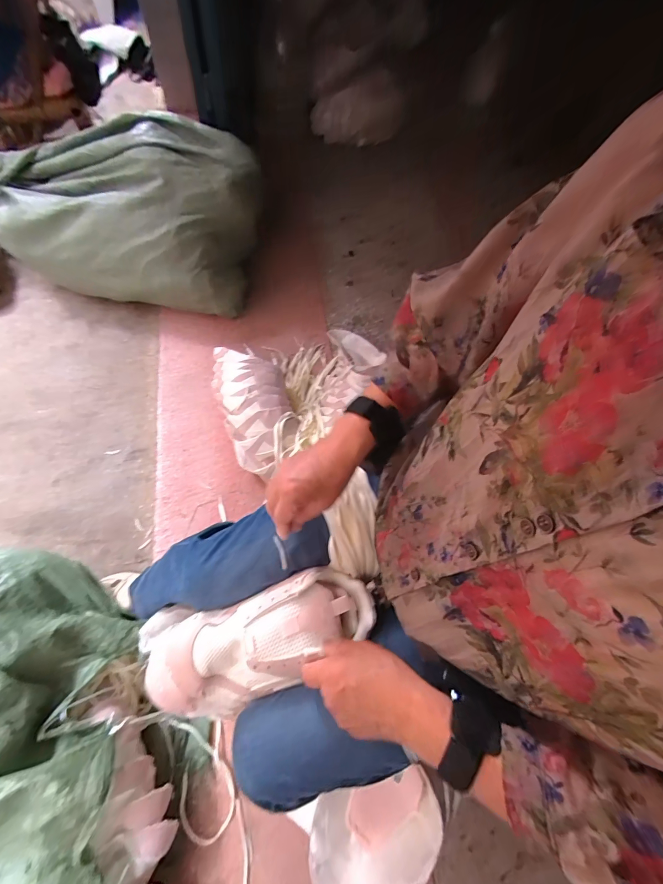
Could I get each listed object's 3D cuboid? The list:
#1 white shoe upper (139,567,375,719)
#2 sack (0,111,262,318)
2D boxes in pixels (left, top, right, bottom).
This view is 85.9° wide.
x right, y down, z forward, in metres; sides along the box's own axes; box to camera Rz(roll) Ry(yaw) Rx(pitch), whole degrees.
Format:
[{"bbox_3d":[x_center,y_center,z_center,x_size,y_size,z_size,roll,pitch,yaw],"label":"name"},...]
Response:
[{"bbox_3d":[-0.081,0.229,0.406,0.259,0.058,0.131,-18,70,-8],"label":"white shoe upper"},{"bbox_3d":[-0.560,-0.619,0.968,0.691,0.301,0.377,3,66,-5],"label":"sack"}]

